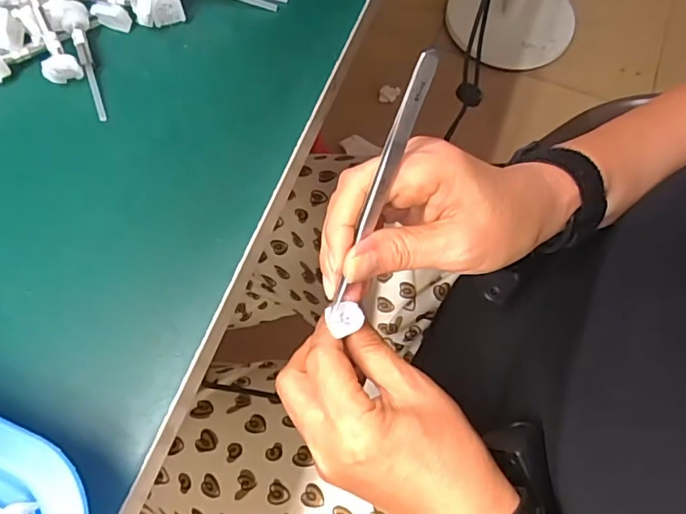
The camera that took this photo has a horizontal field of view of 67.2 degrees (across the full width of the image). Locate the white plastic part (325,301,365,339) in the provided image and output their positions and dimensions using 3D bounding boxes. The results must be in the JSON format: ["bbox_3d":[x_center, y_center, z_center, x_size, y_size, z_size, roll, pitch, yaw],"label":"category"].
[{"bbox_3d":[0.001,0.031,0.267,0.019,0.004,0.017,-24,74,-8],"label":"white plastic part"}]

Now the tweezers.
[{"bbox_3d":[0.016,-0.029,0.239,0.008,0.009,0.131,24,116,7],"label":"tweezers"}]

